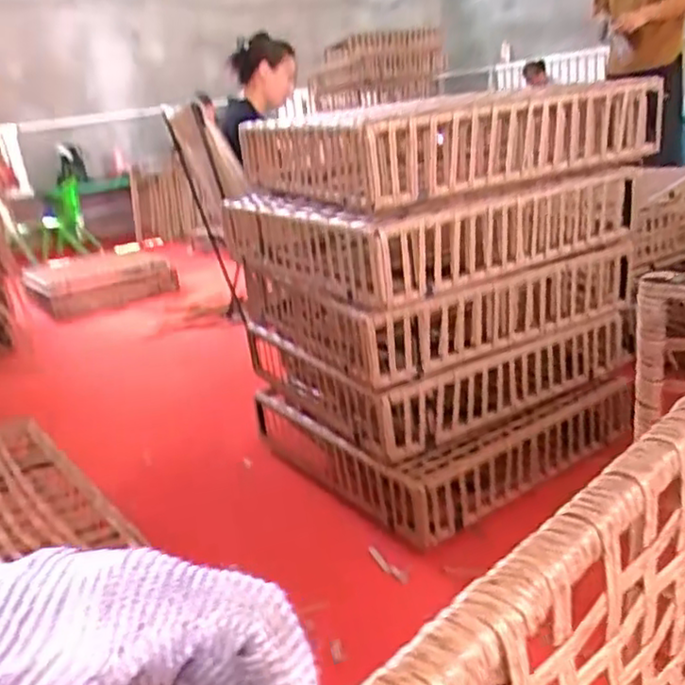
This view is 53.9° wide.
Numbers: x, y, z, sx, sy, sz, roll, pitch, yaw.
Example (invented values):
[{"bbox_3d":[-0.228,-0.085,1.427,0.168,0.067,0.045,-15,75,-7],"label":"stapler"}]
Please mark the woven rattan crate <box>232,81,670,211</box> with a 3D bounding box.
[{"bbox_3d":[0.169,-0.418,1.408,0.619,0.139,0.651,-16,21,-23],"label":"woven rattan crate"}]

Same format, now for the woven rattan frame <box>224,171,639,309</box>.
[{"bbox_3d":[0.144,-0.260,1.441,0.611,0.154,0.647,-17,22,-26],"label":"woven rattan frame"}]

